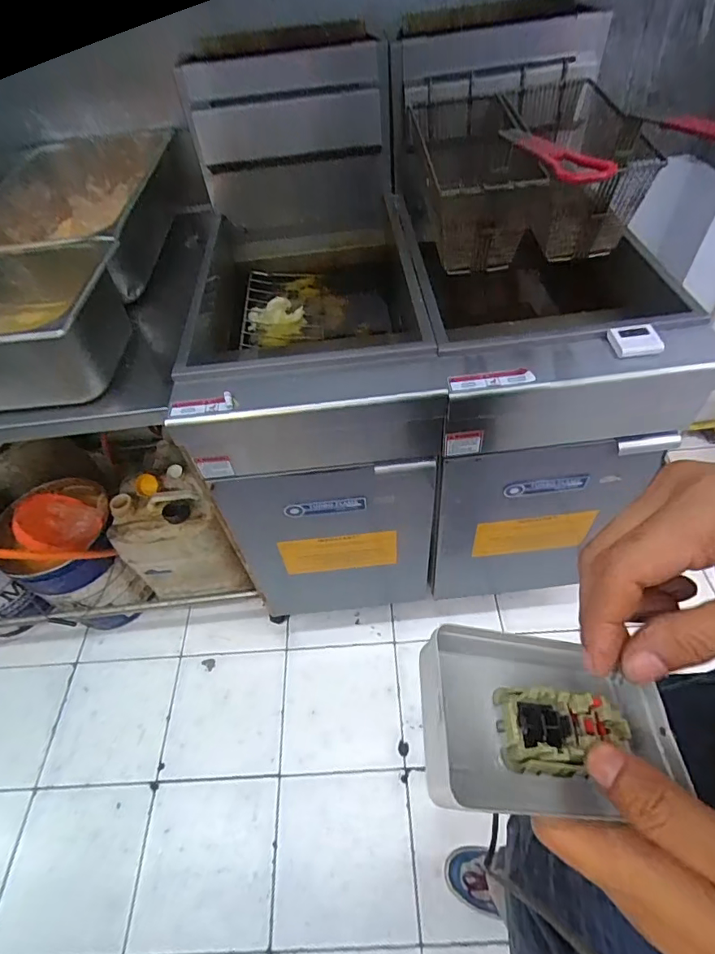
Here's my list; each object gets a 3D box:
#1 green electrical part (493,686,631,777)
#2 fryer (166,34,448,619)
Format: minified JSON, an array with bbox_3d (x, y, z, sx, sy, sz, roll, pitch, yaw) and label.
[{"bbox_3d":[0.082,0.102,0.191,0.052,0.015,0.030,6,52,10],"label":"green electrical part"},{"bbox_3d":[-0.076,-0.264,1.080,0.399,0.869,0.783,-5,51,1],"label":"fryer"}]

